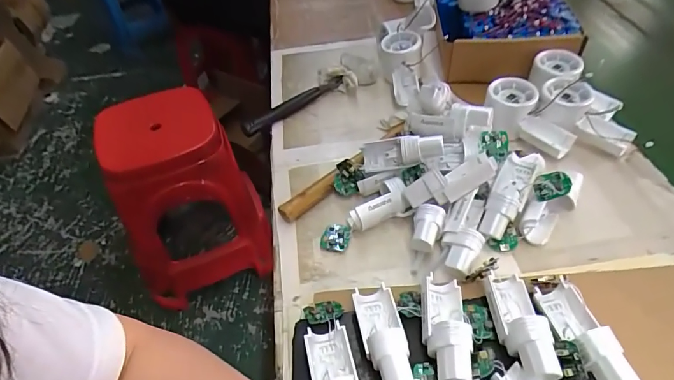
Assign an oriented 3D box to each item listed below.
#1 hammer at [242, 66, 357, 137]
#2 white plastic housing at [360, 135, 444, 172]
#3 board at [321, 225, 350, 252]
[{"bbox_3d":[-0.058,-0.131,0.588,0.174,0.032,0.049,-25,51,-18],"label":"hammer"},{"bbox_3d":[0.069,-0.039,0.443,0.091,0.028,0.028,-5,42,34],"label":"white plastic housing"},{"bbox_3d":[-0.001,0.049,0.435,0.029,0.007,0.034,9,49,12],"label":"board"}]

